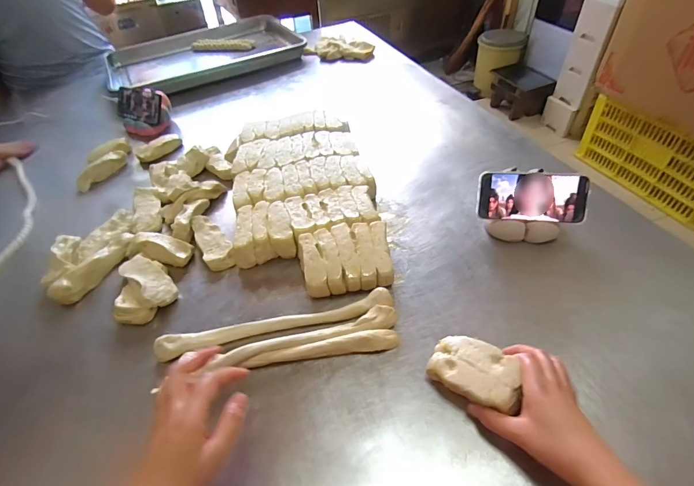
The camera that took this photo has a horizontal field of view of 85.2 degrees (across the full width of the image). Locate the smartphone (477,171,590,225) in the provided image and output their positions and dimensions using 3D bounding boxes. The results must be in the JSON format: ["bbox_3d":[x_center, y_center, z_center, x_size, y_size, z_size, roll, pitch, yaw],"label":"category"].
[{"bbox_3d":[0.276,-0.069,0.566,0.153,0.073,0.010,3,8,8],"label":"smartphone"}]

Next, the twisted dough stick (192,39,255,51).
[{"bbox_3d":[-0.402,-0.646,1.230,0.202,0.033,0.023,1,46,1],"label":"twisted dough stick"}]

